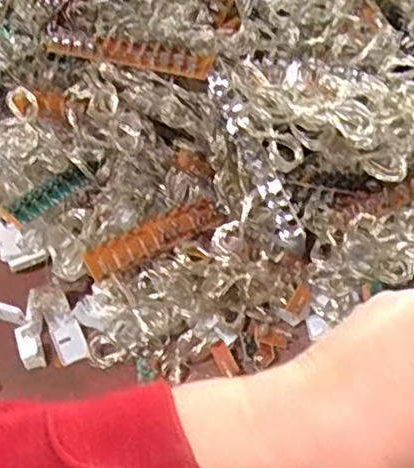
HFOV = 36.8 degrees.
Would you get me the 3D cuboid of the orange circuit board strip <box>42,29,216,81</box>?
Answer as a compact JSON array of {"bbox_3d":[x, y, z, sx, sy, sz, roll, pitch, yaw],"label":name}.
[{"bbox_3d":[-0.065,-0.134,0.446,0.145,0.010,0.026,19,49,21],"label":"orange circuit board strip"}]

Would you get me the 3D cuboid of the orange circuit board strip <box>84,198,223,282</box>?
[{"bbox_3d":[-0.034,0.001,0.421,0.100,0.011,0.025,-25,64,-27],"label":"orange circuit board strip"}]

